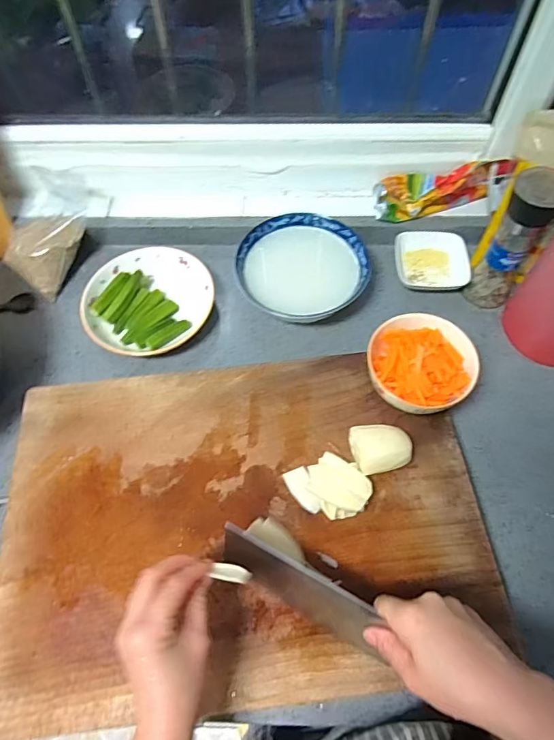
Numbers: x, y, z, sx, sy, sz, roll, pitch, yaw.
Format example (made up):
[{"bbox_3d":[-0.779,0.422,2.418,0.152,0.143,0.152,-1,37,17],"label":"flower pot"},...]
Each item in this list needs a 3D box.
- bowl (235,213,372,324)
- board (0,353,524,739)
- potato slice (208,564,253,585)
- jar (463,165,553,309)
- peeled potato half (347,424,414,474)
[{"bbox_3d":[0.037,-0.142,0.646,0.173,0.051,0.147,7,63,5],"label":"bowl"},{"bbox_3d":[-0.039,0.145,0.482,0.490,0.027,0.342,-6,62,-2],"label":"board"},{"bbox_3d":[-0.038,0.168,0.382,0.037,0.006,0.013,2,61,25],"label":"potato slice"},{"bbox_3d":[0.292,-0.154,0.566,0.062,0.180,0.057,-1,63,1],"label":"jar"},{"bbox_3d":[0.112,0.087,0.499,0.060,0.037,0.048,-5,63,-1],"label":"peeled potato half"}]

